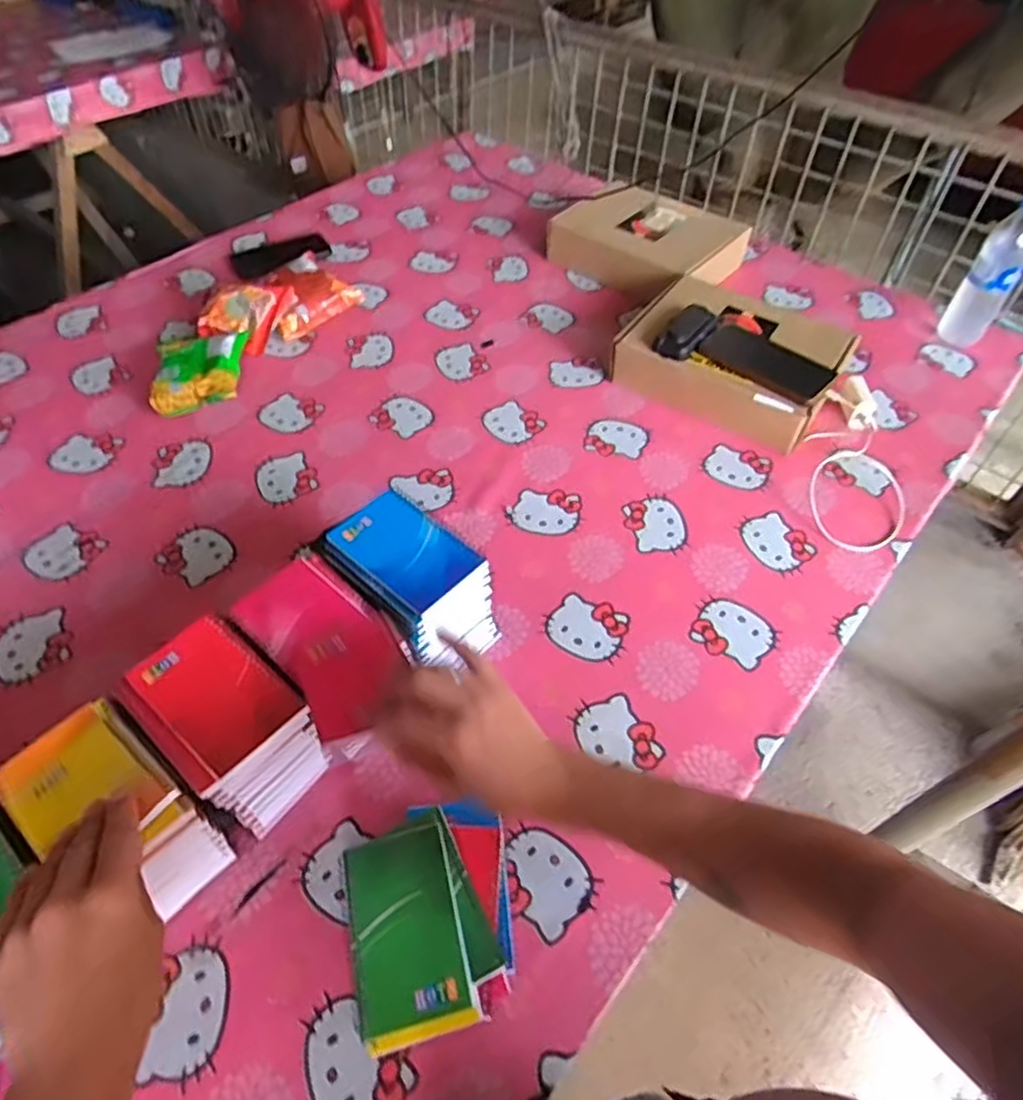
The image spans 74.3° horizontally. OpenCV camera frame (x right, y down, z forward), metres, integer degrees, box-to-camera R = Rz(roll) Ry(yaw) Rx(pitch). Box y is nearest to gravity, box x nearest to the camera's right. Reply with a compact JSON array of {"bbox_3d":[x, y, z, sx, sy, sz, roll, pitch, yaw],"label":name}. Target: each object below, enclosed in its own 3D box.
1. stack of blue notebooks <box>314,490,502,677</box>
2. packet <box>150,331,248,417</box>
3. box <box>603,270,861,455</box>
[{"bbox_3d":[-0.095,0.051,0.659,0.155,0.136,0.106,33,58,23],"label":"stack of blue notebooks"},{"bbox_3d":[-0.437,-0.255,0.948,0.126,0.057,0.159,-8,52,-7],"label":"packet"},{"bbox_3d":[0.306,-0.271,0.943,0.282,0.095,0.203,30,57,21],"label":"box"}]

